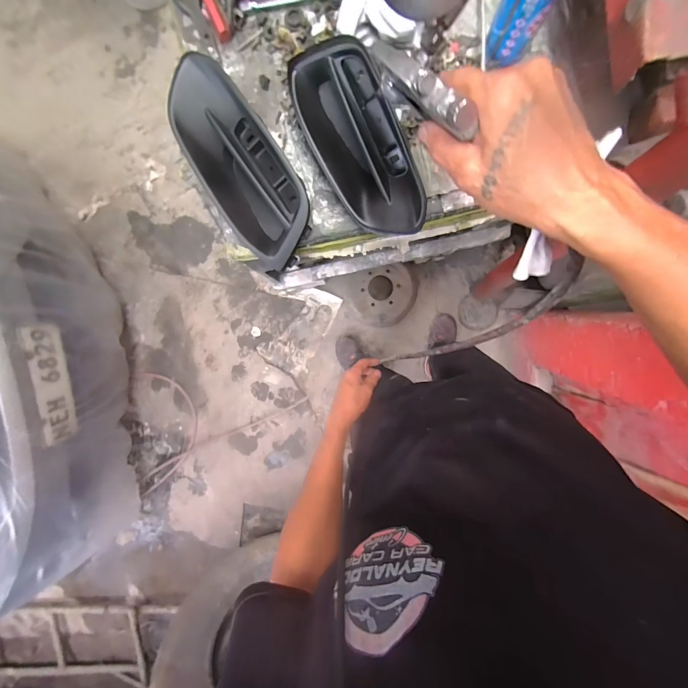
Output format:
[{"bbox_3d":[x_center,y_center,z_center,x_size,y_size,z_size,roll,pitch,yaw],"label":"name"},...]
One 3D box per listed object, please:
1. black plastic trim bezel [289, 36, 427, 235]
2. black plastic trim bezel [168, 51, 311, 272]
[{"bbox_3d":[0.028,-0.301,0.493,0.134,0.072,0.297,-30,94,8],"label":"black plastic trim bezel"},{"bbox_3d":[-0.154,-0.273,0.503,0.133,0.078,0.308,-28,95,8],"label":"black plastic trim bezel"}]

